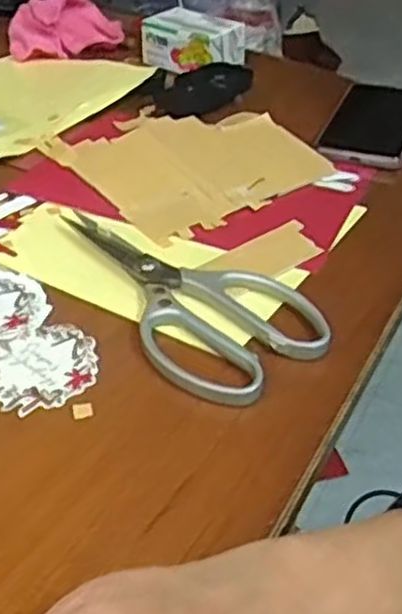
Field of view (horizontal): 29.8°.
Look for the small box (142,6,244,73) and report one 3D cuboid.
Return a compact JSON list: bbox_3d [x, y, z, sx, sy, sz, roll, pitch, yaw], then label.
[{"bbox_3d":[-0.011,-0.290,0.826,0.106,0.048,0.065,27,44,30],"label":"small box"}]

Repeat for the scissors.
[{"bbox_3d":[-0.018,-0.013,0.505,0.106,0.015,0.213,-27,46,-32],"label":"scissors"}]

